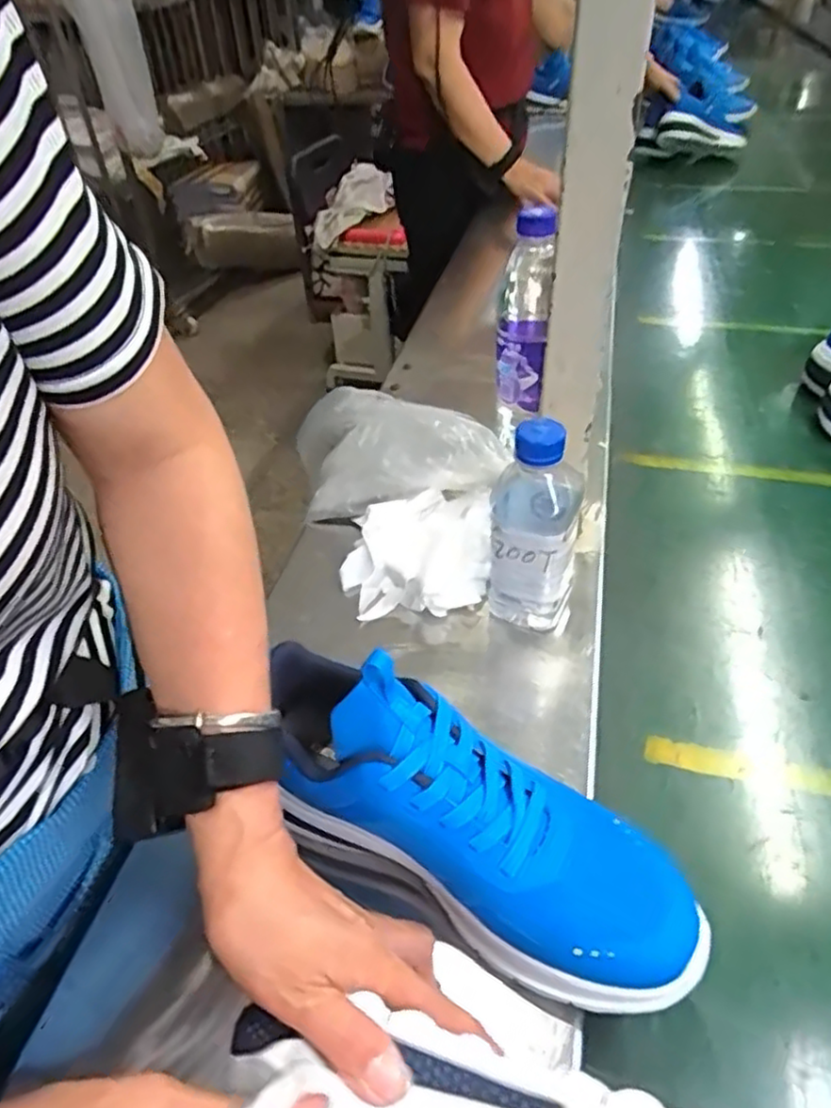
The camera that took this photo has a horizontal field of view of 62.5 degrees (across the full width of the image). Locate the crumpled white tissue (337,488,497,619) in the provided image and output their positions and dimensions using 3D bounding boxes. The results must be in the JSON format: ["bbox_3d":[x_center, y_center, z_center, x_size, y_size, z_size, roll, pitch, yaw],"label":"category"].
[{"bbox_3d":[0.003,0.000,0.577,0.123,0.034,0.121,-3,41,1],"label":"crumpled white tissue"}]

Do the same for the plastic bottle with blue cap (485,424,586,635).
[{"bbox_3d":[0.086,-0.021,0.490,0.061,0.163,0.065,4,42,10],"label":"plastic bottle with blue cap"}]

